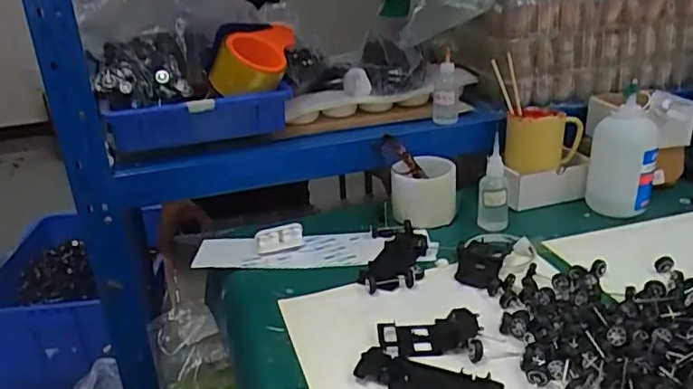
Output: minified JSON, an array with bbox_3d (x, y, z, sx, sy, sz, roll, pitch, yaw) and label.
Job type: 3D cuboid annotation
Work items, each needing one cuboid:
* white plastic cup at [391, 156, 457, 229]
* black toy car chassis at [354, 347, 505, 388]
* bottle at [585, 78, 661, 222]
[{"bbox_3d":[0.106,-0.003,0.799,0.088,0.080,0.072,0,24,7],"label":"white plastic cup"},{"bbox_3d":[0.071,0.162,0.507,0.124,0.008,0.047,9,27,23],"label":"black toy car chassis"},{"bbox_3d":[0.365,-0.052,0.763,0.056,0.161,0.072,-11,26,-18],"label":"bottle"}]

